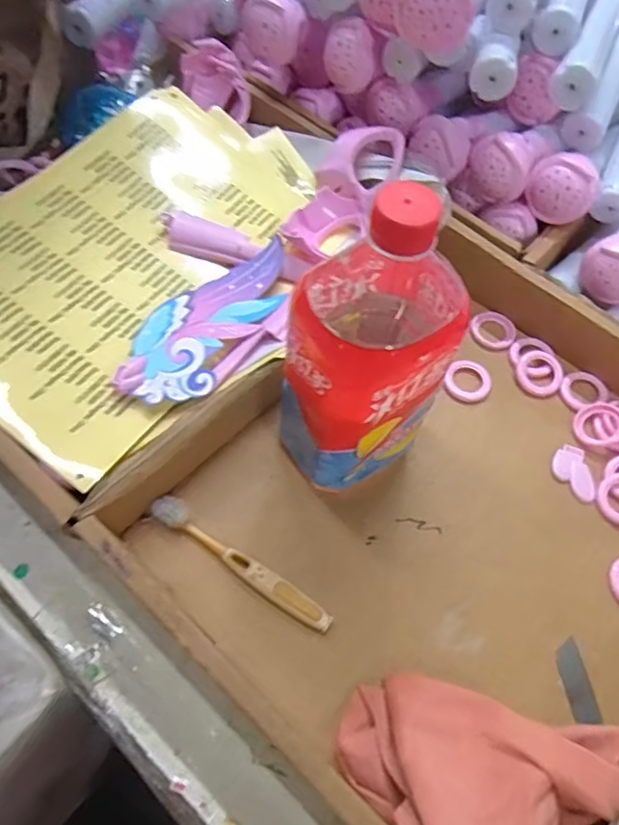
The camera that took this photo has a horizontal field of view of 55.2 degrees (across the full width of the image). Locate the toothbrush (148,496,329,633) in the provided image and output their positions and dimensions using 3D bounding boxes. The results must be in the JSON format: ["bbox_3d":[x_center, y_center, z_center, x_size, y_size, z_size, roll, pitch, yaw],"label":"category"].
[{"bbox_3d":[-0.045,0.096,0.379,0.135,0.022,0.017,31,64,14],"label":"toothbrush"}]

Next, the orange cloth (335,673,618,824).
[{"bbox_3d":[0.101,0.178,0.309,0.143,0.080,0.124,-28,66,-17],"label":"orange cloth"}]

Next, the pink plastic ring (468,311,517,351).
[{"bbox_3d":[0.154,-0.068,0.500,0.038,0.005,0.040,1,61,-2],"label":"pink plastic ring"}]

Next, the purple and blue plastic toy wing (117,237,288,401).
[{"bbox_3d":[-0.073,-0.069,0.430,0.070,0.007,0.161,30,64,10],"label":"purple and blue plastic toy wing"}]

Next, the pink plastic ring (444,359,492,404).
[{"bbox_3d":[0.127,-0.025,0.471,0.036,0.006,0.039,1,61,-2],"label":"pink plastic ring"}]

